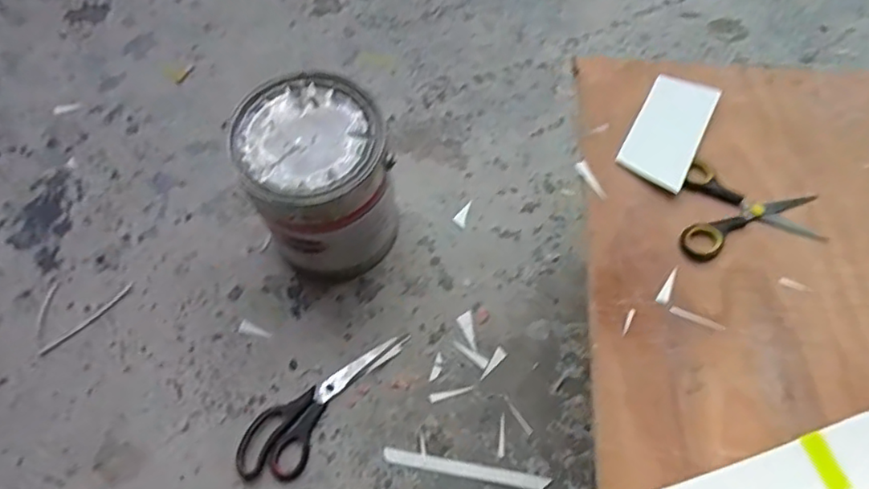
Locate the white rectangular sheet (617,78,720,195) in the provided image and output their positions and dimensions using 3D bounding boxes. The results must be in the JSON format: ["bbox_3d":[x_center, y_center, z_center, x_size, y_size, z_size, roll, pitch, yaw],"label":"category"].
[{"bbox_3d":[0.219,-0.109,0.546,0.060,0.011,0.123,26,67,14],"label":"white rectangular sheet"}]

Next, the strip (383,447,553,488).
[{"bbox_3d":[0.034,0.251,0.653,0.183,0.004,0.016,9,62,4],"label":"strip"}]

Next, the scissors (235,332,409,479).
[{"bbox_3d":[-0.132,0.179,0.685,0.075,0.007,0.231,38,70,18],"label":"scissors"}]

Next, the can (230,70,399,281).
[{"bbox_3d":[-0.126,-0.066,0.688,0.148,0.214,0.152,-1,64,1],"label":"can"}]

